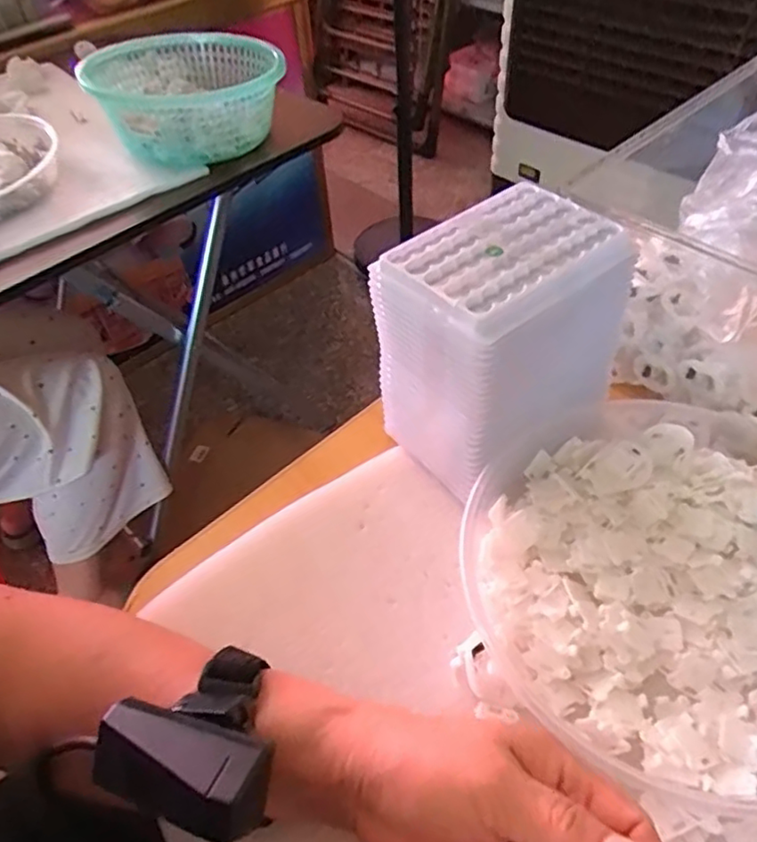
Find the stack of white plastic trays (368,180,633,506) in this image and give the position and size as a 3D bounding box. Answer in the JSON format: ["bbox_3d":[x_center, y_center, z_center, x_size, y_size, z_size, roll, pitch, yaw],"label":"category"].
[{"bbox_3d":[0.076,-0.049,0.394,0.128,0.135,0.103,-30,54,-20],"label":"stack of white plastic trays"}]

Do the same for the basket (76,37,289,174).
[{"bbox_3d":[-0.228,-0.399,0.768,0.226,0.083,0.220,-20,51,-13],"label":"basket"}]

